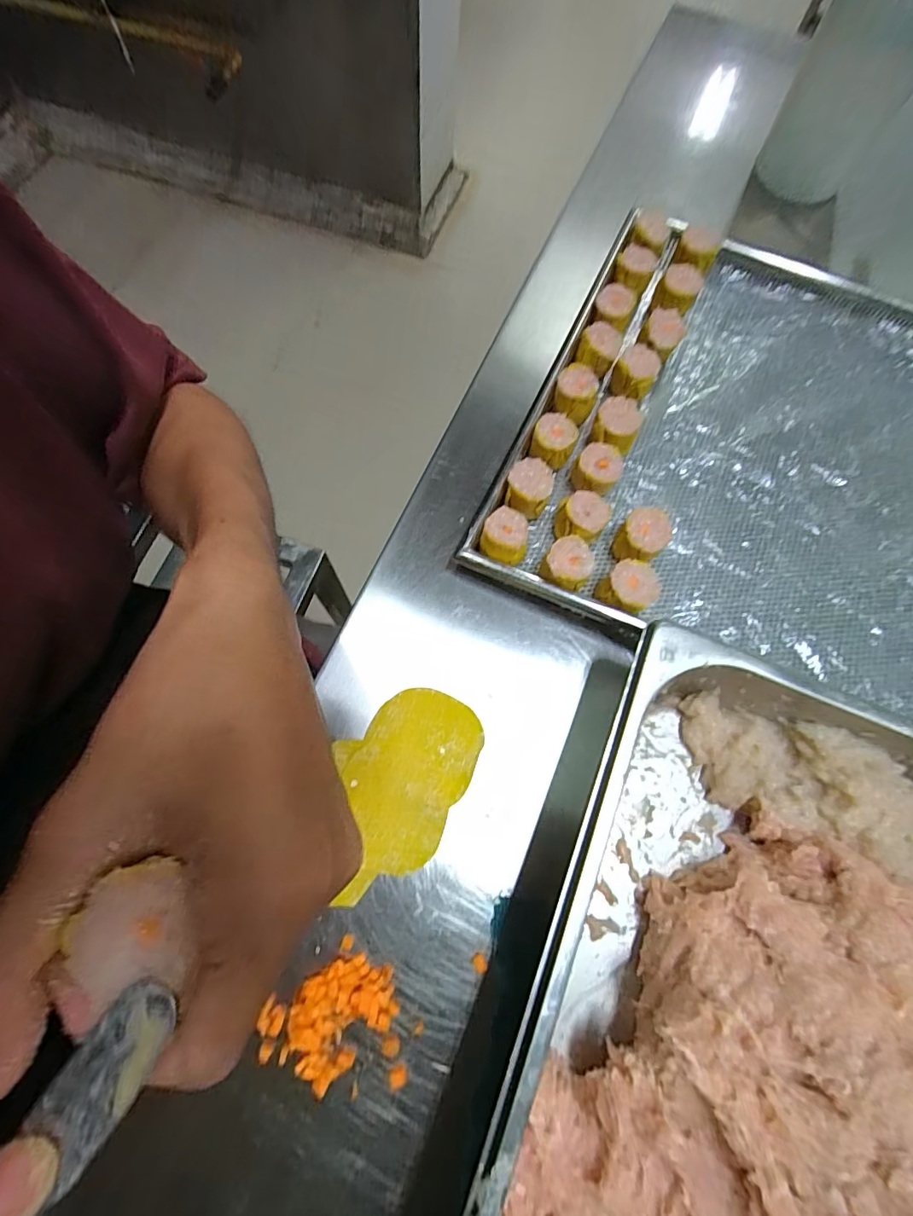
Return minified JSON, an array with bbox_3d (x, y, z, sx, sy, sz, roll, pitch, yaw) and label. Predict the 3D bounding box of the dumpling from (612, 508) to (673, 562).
[{"bbox_3d":[0.139,-0.051,0.365,0.033,0.035,0.039,43,75,11],"label":"dumpling"}]

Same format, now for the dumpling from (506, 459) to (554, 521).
[{"bbox_3d":[0.056,-0.091,0.376,0.033,0.032,0.043,19,72,4],"label":"dumpling"}]

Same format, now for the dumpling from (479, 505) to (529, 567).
[{"bbox_3d":[0.035,-0.050,0.361,0.033,0.033,0.039,8,72,0],"label":"dumpling"}]

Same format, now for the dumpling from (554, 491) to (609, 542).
[{"bbox_3d":[0.095,-0.067,0.371,0.036,0.031,0.039,1,72,-2],"label":"dumpling"}]

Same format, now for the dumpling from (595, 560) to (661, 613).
[{"bbox_3d":[0.123,-0.011,0.348,0.039,0.038,0.034,-38,77,-13],"label":"dumpling"}]

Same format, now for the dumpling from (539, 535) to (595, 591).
[{"bbox_3d":[0.081,-0.030,0.353,0.033,0.038,0.036,1,72,-2],"label":"dumpling"}]

